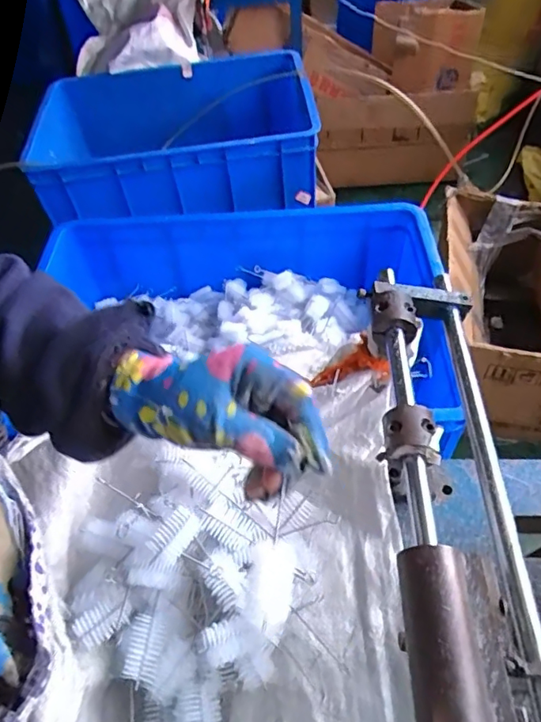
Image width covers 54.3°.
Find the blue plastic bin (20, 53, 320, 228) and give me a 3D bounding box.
[{"bbox_3d":[-0.222,-0.544,1.246,0.609,0.139,0.513,-7,50,-2],"label":"blue plastic bin"}]

